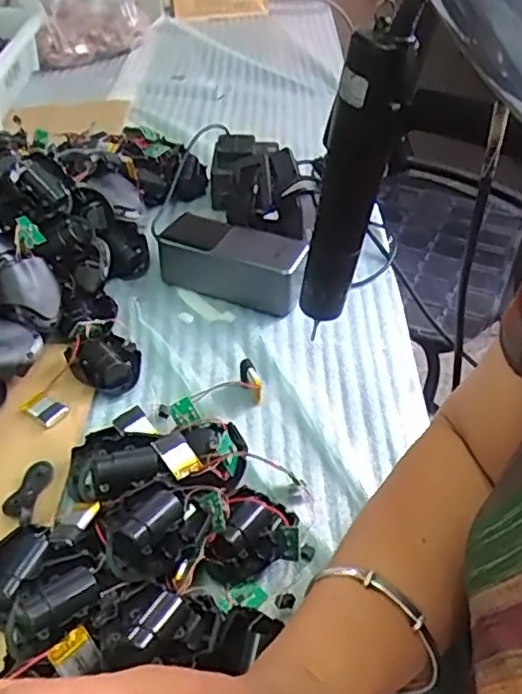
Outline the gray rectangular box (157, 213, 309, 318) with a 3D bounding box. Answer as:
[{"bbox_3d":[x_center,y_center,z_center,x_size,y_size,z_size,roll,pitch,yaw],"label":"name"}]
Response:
[{"bbox_3d":[-0.026,-0.077,0.589,0.127,0.052,0.056,15,44,13],"label":"gray rectangular box"}]

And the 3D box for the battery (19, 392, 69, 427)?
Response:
[{"bbox_3d":[-0.162,0.045,0.484,0.034,0.008,0.021,30,49,26],"label":"battery"}]

